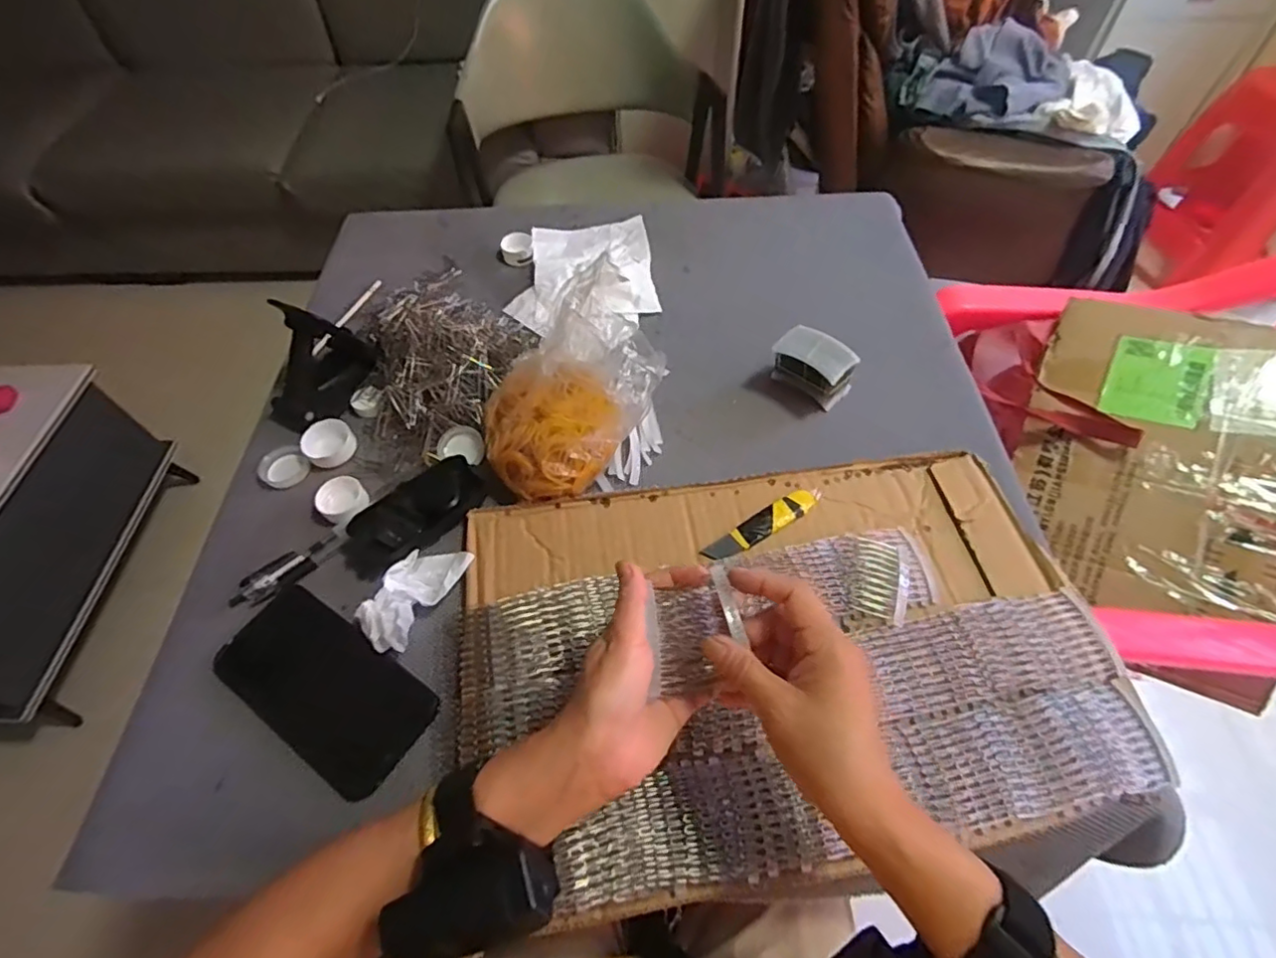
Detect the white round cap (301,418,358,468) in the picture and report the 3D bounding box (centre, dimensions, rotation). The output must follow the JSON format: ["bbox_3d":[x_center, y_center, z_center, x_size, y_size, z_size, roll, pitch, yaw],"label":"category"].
[{"bbox_3d":[-0.286,-0.033,0.555,0.043,0.018,0.048,-38,64,-20],"label":"white round cap"}]

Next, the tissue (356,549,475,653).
[{"bbox_3d":[-0.172,0.084,0.453,0.047,0.028,0.090,22,61,15],"label":"tissue"}]

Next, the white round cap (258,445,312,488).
[{"bbox_3d":[-0.323,-0.010,0.546,0.038,0.013,0.040,-1,57,2],"label":"white round cap"}]

